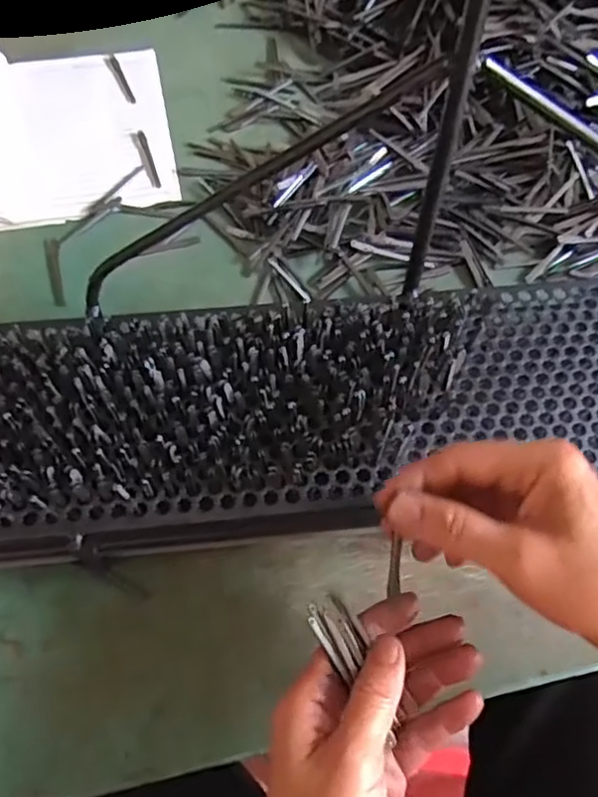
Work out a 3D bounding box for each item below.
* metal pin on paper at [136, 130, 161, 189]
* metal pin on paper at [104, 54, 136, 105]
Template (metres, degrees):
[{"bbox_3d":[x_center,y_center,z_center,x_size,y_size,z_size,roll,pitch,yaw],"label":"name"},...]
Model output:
[{"bbox_3d":[-0.132,-0.208,0.550,0.009,0.004,0.066,-17,66,-8],"label":"metal pin on paper"},{"bbox_3d":[-0.167,-0.300,0.594,0.011,0.004,0.073,-22,67,-11],"label":"metal pin on paper"}]

